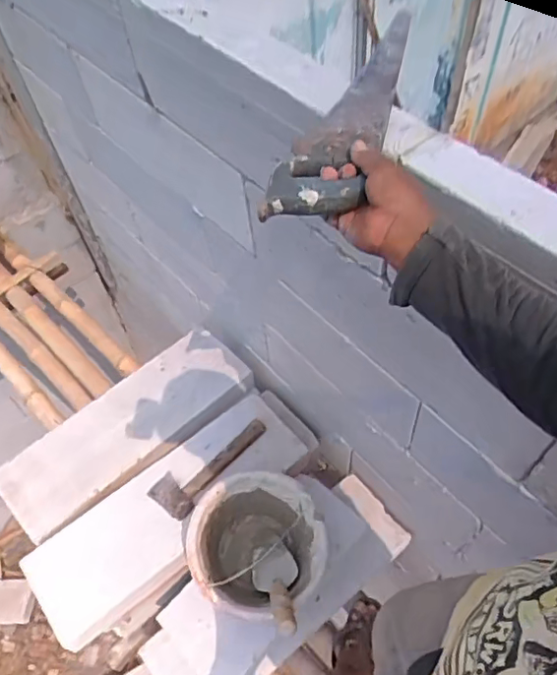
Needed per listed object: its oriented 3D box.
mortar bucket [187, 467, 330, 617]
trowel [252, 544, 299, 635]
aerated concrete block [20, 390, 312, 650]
[{"bbox_3d":[-0.034,0.414,1.096,0.241,0.203,0.242,-2,54,3],"label":"mortar bucket"},{"bbox_3d":[0.003,0.450,1.020,0.086,0.278,0.050,-16,93,-7],"label":"trowel"},{"bbox_3d":[-0.220,0.356,1.201,0.614,0.083,0.222,-35,59,-19],"label":"aerated concrete block"}]

